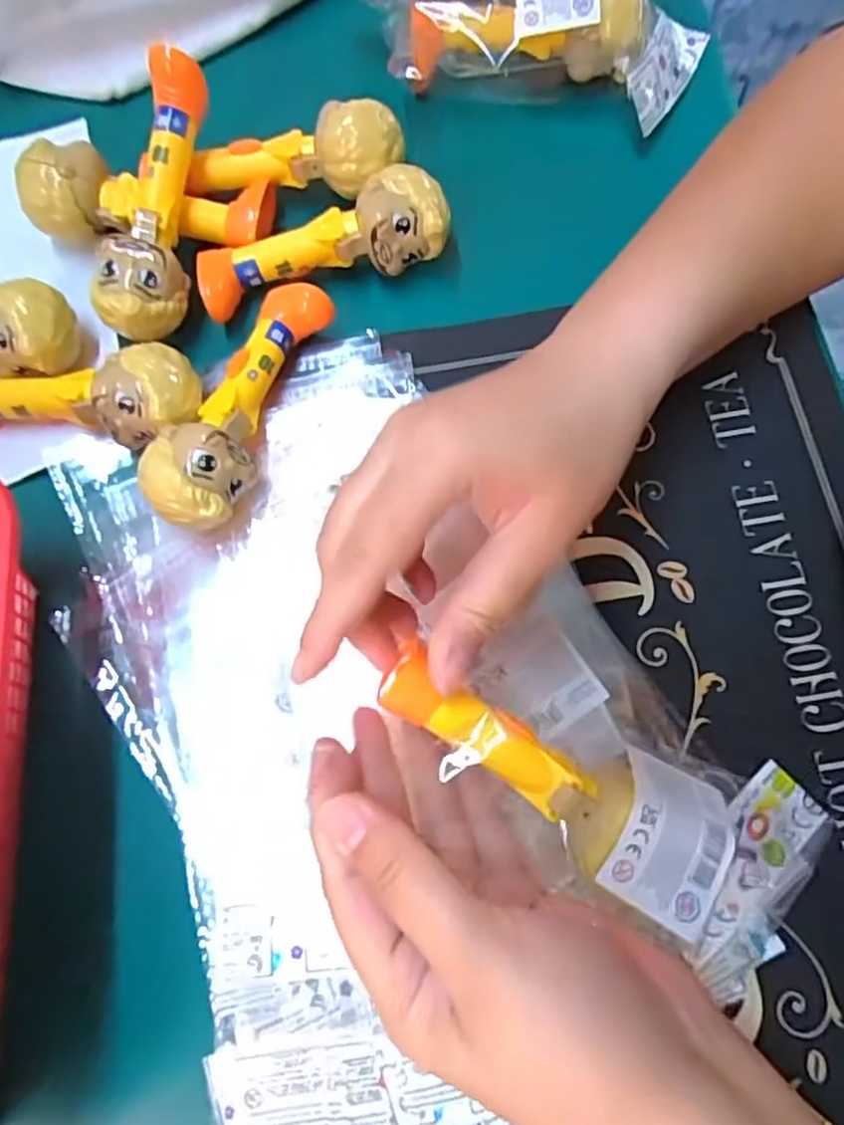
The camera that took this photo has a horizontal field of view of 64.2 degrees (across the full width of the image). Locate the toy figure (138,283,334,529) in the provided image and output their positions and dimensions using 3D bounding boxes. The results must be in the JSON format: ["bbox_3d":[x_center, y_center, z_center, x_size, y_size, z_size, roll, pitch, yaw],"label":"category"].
[{"bbox_3d":[-0.078,-0.070,0.300,0.038,0.038,0.124,24,77,8],"label":"toy figure"}]

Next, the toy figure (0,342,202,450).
[{"bbox_3d":[-0.166,-0.072,0.307,0.132,0.042,0.042,-2,74,1],"label":"toy figure"}]

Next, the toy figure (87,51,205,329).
[{"bbox_3d":[-0.125,-0.168,0.310,0.035,0.035,0.122,10,88,5],"label":"toy figure"}]

